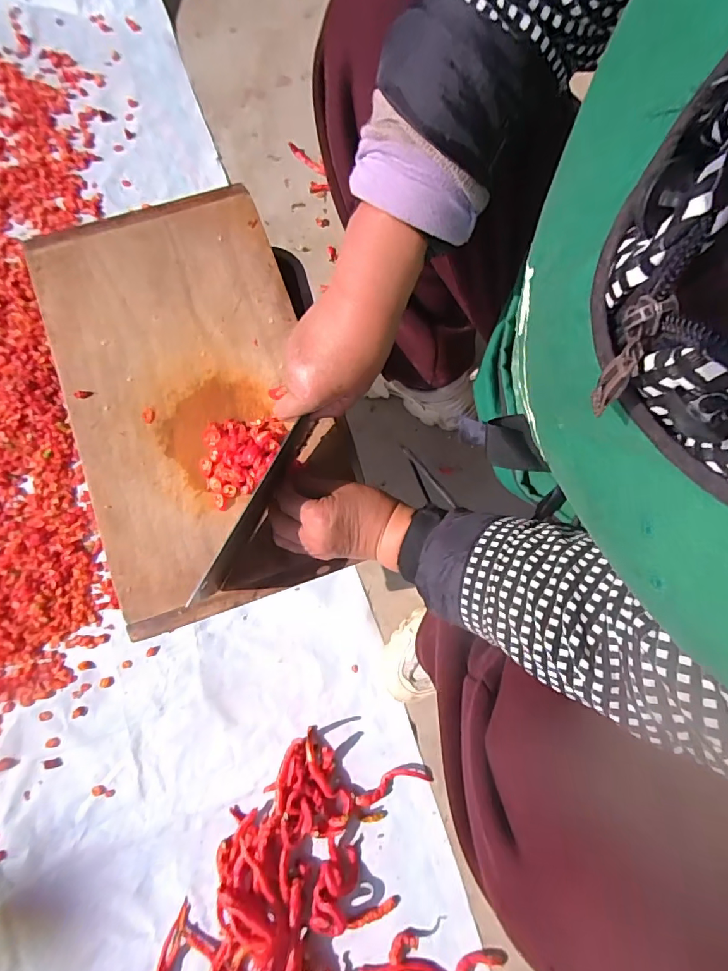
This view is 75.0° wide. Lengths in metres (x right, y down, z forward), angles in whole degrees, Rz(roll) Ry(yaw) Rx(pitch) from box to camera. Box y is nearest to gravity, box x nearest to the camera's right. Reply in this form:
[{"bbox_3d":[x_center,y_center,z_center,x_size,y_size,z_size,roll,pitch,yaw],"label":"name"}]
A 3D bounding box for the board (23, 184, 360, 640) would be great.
[{"bbox_3d":[-0.172,-0.096,0.477,0.242,0.015,0.428,-20,80,-5],"label":"board"}]

